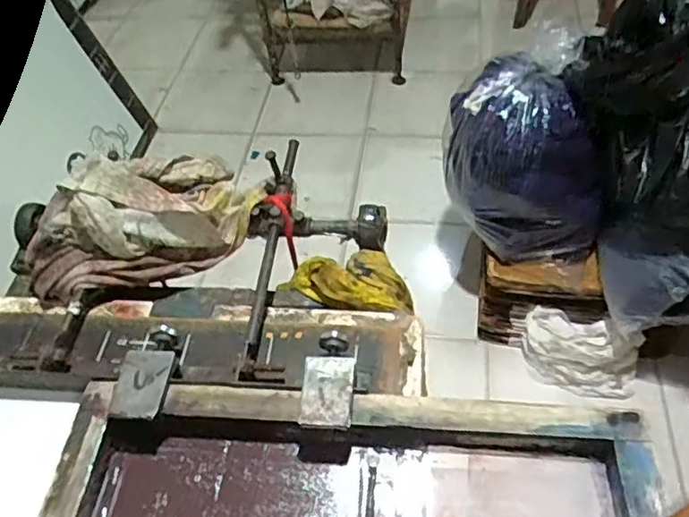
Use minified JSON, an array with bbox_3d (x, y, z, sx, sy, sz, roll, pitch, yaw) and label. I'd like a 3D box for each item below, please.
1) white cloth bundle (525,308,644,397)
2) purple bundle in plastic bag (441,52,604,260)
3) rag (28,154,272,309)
[{"bbox_3d":[0.549,0.220,1.432,0.252,0.197,0.068,5,25,19],"label":"white cloth bundle"},{"bbox_3d":[0.393,-0.210,1.360,0.333,0.369,0.243,1,50,8],"label":"purple bundle in plastic bag"},{"bbox_3d":[-0.258,-0.056,0.778,0.304,0.116,0.145,-17,50,-8],"label":"rag"}]

